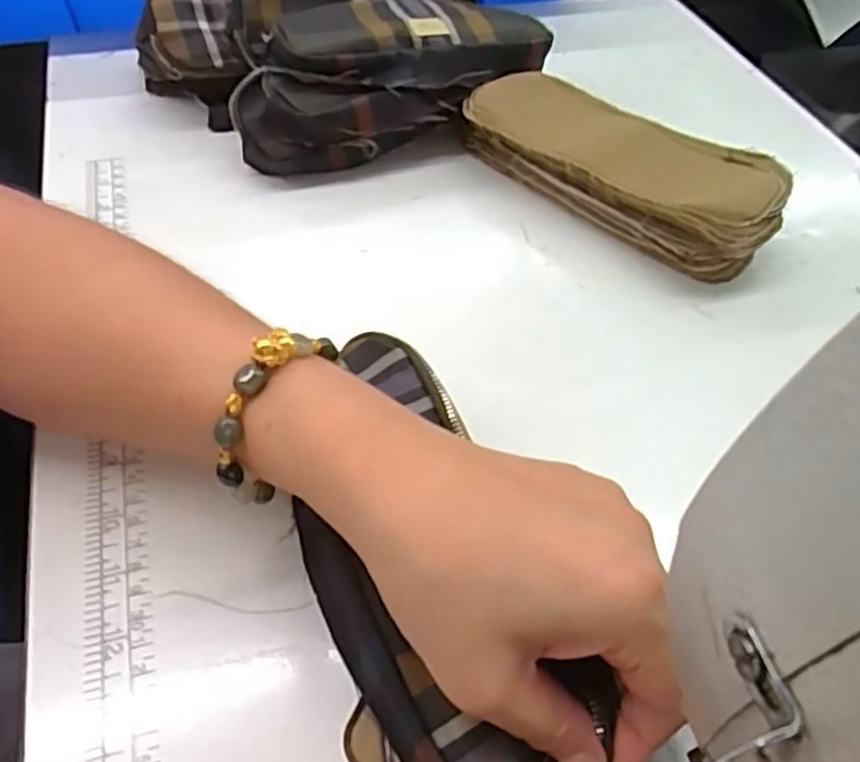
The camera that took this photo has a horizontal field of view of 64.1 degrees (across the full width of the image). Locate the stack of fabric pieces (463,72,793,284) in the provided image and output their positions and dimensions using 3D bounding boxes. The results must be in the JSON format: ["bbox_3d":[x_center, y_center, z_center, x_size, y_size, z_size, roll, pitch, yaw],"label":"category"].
[{"bbox_3d":[0.114,-0.132,0.424,0.197,0.041,0.082,32,57,20],"label":"stack of fabric pieces"}]

